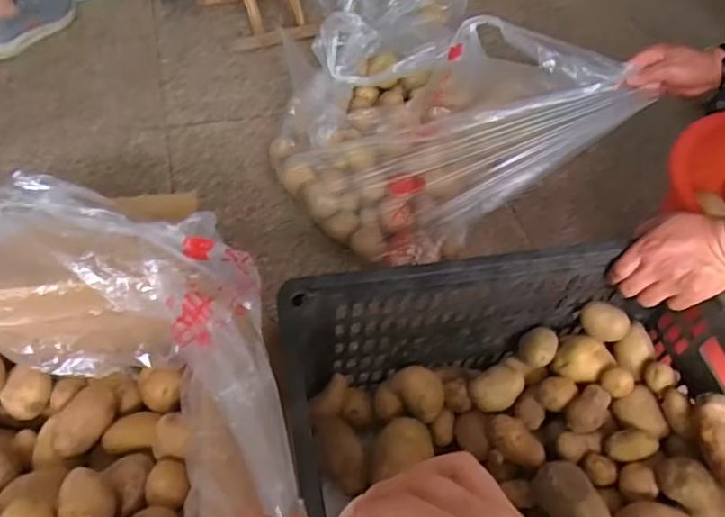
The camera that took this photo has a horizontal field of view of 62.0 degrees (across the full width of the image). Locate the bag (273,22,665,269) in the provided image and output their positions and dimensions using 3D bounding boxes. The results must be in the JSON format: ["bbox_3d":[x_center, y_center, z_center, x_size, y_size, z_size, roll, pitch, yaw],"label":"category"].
[{"bbox_3d":[0.094,-0.243,0.998,0.436,0.244,0.431,-24,58,-20],"label":"bag"}]

